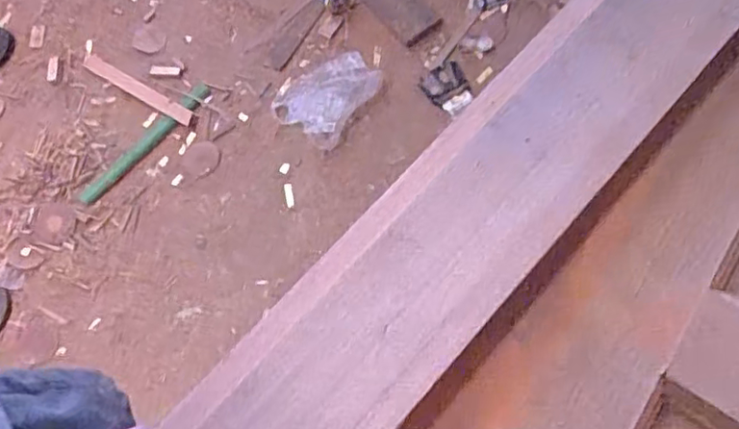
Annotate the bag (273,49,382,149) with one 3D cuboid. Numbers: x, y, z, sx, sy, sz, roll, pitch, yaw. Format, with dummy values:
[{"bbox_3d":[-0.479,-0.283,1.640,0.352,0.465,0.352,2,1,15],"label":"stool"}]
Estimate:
[{"bbox_3d":[-0.100,-0.285,1.455,0.199,0.055,0.237,37,76,17],"label":"bag"}]

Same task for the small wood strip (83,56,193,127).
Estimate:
[{"bbox_3d":[-0.573,-0.309,1.526,0.349,0.015,0.043,29,64,18],"label":"small wood strip"}]

